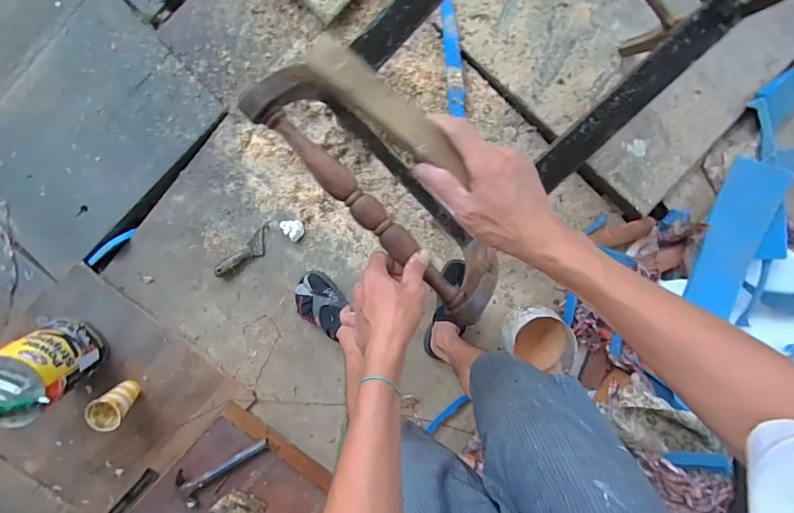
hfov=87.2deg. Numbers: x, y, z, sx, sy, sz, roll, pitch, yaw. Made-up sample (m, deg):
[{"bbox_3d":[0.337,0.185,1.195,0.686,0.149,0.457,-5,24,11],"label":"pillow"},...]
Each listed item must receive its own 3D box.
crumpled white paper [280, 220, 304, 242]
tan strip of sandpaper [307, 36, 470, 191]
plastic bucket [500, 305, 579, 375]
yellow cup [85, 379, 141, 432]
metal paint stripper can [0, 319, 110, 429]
[{"bbox_3d":[-0.257,-0.070,1.032,0.047,0.020,0.058,-41,100,7],"label":"crumpled white paper"},{"bbox_3d":[-0.004,-0.120,0.344,0.154,0.013,0.030,38,96,-13],"label":"tan strip of sandpaper"},{"bbox_3d":[0.347,0.198,1.033,0.156,0.125,0.147,0,103,-1],"label":"plastic bucket"},{"bbox_3d":[-0.697,0.369,1.051,0.072,0.118,0.082,-36,97,6],"label":"yellow cup"},{"bbox_3d":[-0.816,0.260,0.966,0.172,0.240,0.159,0,103,-1],"label":"metal paint stripper can"}]

